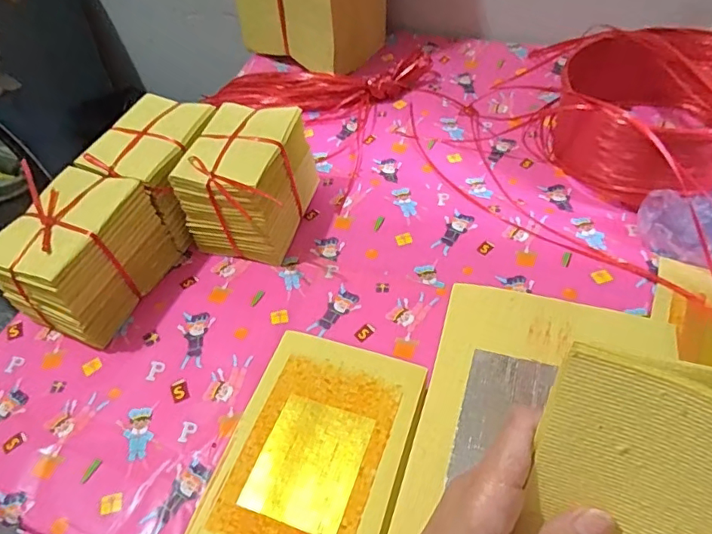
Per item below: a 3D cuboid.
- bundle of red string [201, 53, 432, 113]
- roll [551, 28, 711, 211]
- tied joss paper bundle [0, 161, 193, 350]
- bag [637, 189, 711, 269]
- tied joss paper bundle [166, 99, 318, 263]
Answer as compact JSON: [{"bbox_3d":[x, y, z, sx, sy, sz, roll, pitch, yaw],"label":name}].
[{"bbox_3d":[-0.069,-0.317,0.921,0.388,0.047,0.135,3,51,8],"label":"bundle of red string"},{"bbox_3d":[0.415,-0.201,0.710,0.247,0.147,0.261,-3,51,4],"label":"roll"},{"bbox_3d":[-0.322,-0.022,0.645,0.111,0.142,0.193,19,55,20],"label":"tied joss paper bundle"},{"bbox_3d":[0.412,-0.052,0.619,0.134,0.089,0.075,21,56,22],"label":"bag"},{"bbox_3d":[-0.142,-0.110,0.702,0.122,0.138,0.163,10,53,14],"label":"tied joss paper bundle"}]

